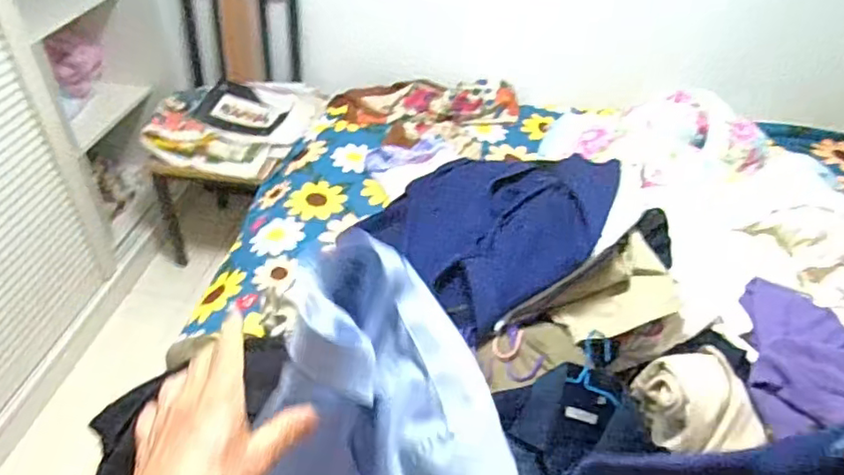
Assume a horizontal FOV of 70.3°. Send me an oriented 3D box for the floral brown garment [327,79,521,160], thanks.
[{"bbox_3d":[0.007,-0.414,1.882,0.531,0.061,0.497,23,43,23],"label":"floral brown garment"}]

